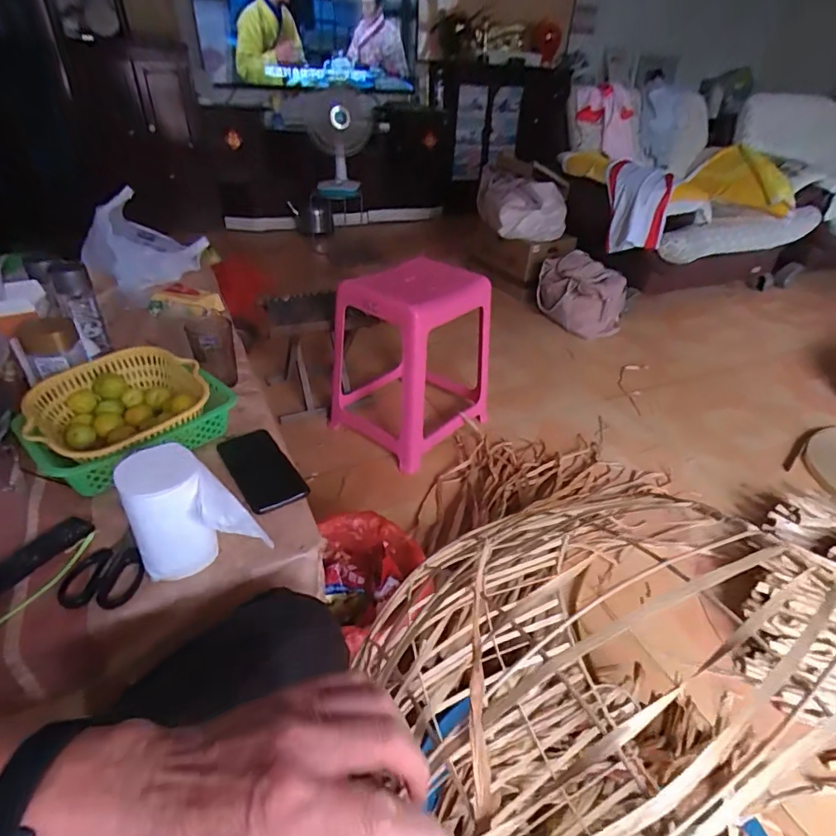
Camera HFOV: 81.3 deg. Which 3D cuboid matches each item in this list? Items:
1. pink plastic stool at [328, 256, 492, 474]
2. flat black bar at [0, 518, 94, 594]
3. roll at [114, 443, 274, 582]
[{"bbox_3d":[-0.022,-0.169,1.364,0.392,0.442,0.347,-27,45,-35],"label":"pink plastic stool"},{"bbox_3d":[-0.426,0.158,0.519,0.033,0.016,0.145,20,39,23],"label":"flat black bar"},{"bbox_3d":[-0.238,0.093,0.523,0.124,0.121,0.073,-13,39,-21],"label":"roll"}]

